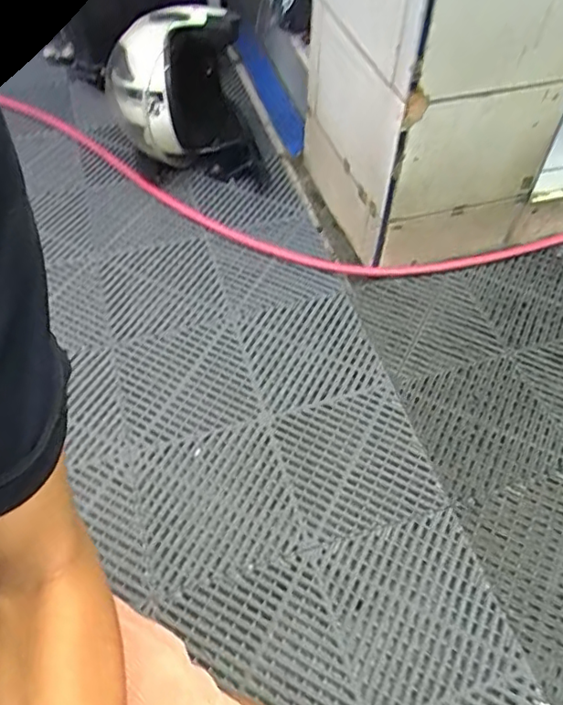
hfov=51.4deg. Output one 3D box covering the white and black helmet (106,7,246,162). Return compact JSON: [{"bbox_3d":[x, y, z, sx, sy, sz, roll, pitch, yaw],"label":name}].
[{"bbox_3d":[-0.187,-0.476,1.088,0.245,0.244,0.277,-12,55,-11],"label":"white and black helmet"}]

